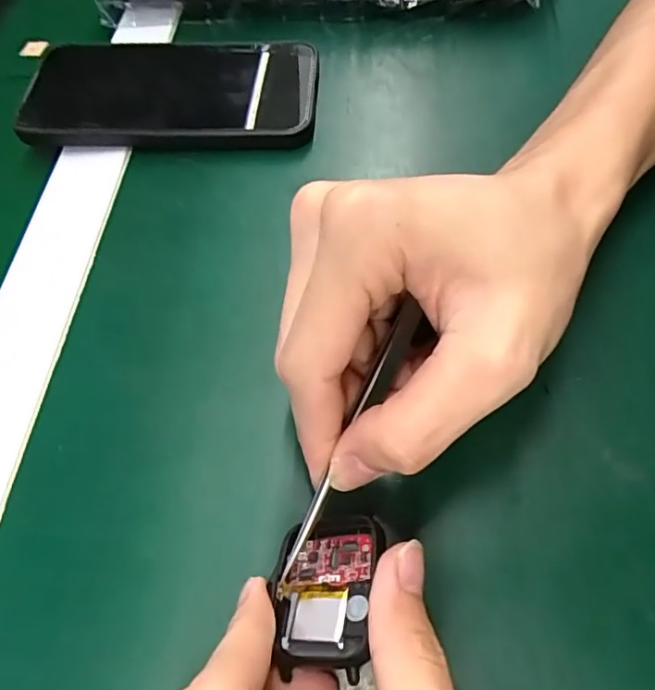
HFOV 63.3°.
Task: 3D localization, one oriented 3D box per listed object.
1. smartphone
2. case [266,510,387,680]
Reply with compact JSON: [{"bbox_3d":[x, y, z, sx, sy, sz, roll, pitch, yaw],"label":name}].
[{"bbox_3d":[-0.086,-0.144,0.298,0.158,0.013,0.082,0,62,2],"label":"smartphone"},{"bbox_3d":[0.000,0.077,0.168,0.035,0.011,0.044,-16,42,28],"label":"case"}]

